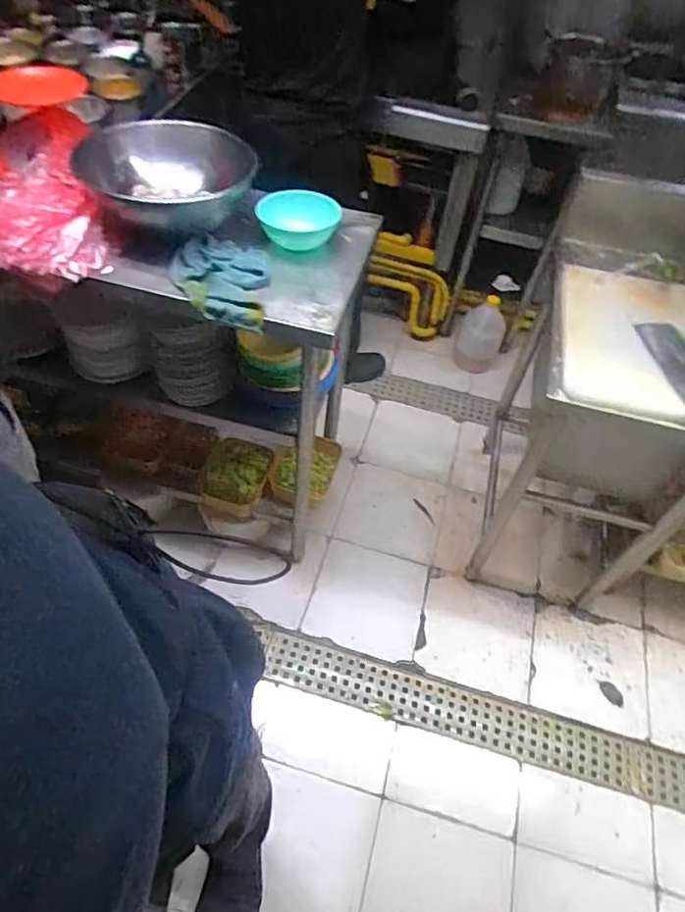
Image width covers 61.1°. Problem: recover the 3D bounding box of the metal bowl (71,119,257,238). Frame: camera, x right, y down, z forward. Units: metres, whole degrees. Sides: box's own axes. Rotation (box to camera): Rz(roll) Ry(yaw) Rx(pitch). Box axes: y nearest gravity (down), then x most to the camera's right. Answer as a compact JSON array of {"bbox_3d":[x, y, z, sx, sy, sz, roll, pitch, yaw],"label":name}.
[{"bbox_3d":[-0.332,-0.538,1.092,0.310,0.101,0.331,3,52,-4],"label":"metal bowl"}]

